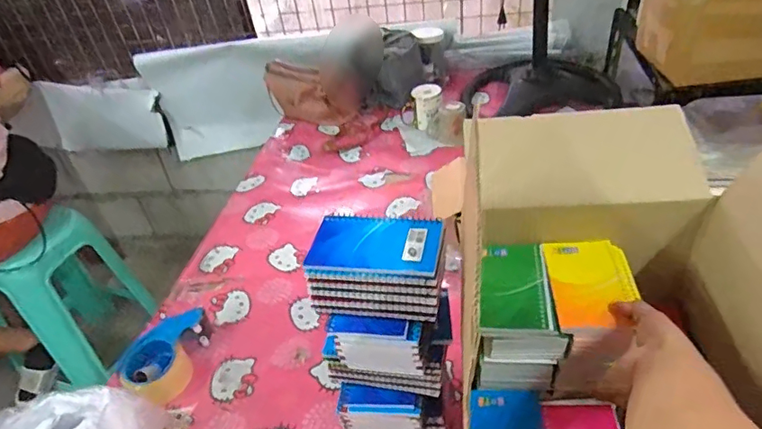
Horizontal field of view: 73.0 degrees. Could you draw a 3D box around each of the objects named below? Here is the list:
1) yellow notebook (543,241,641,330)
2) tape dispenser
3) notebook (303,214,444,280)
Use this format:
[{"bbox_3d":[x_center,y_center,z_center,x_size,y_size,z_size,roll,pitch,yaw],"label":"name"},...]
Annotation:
[{"bbox_3d":[0.240,0.077,0.587,0.088,0.006,0.119,-8,45,12],"label":"yellow notebook"},{"bbox_3d":[-0.357,0.231,0.851,0.089,0.070,0.137,5,41,15],"label":"tape dispenser"},{"bbox_3d":[-0.007,0.030,0.530,0.133,0.010,0.087,2,40,12],"label":"notebook"}]

